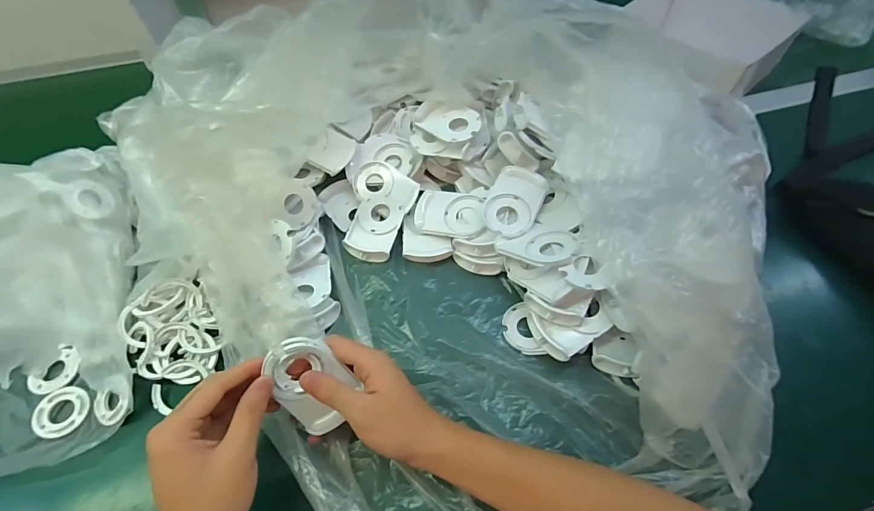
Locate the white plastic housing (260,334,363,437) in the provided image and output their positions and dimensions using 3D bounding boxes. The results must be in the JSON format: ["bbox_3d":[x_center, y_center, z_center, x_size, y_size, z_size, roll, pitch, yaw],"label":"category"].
[{"bbox_3d":[-0.102,0.105,0.319,0.059,0.086,0.012,-36,23,-5],"label":"white plastic housing"}]

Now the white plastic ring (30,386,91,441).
[{"bbox_3d":[-0.353,0.147,0.365,0.045,0.007,0.044,0,57,0],"label":"white plastic ring"}]

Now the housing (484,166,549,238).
[{"bbox_3d":[0.084,-0.059,0.429,0.058,0.027,0.077,21,60,14],"label":"housing"}]

